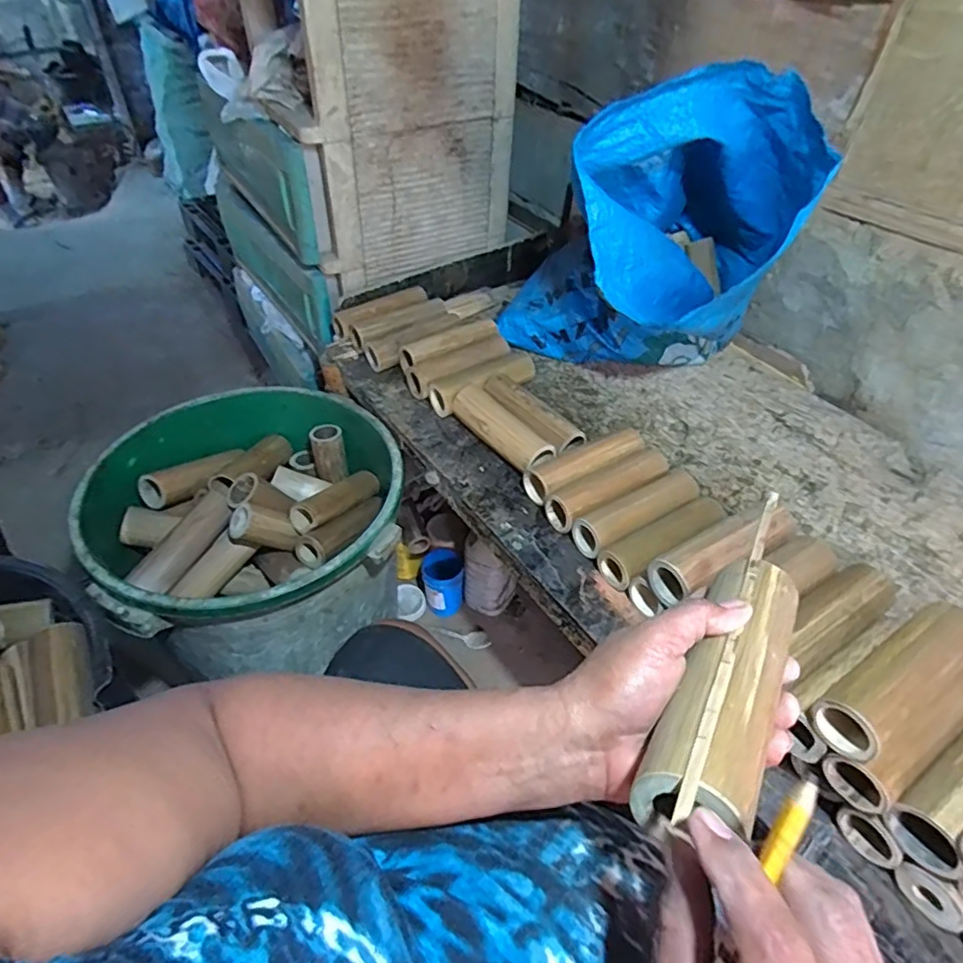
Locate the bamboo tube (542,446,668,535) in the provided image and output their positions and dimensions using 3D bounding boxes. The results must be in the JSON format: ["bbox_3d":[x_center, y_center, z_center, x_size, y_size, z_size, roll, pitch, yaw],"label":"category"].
[{"bbox_3d":[0.174,0.012,0.791,0.178,0.051,0.052,-21,48,-24],"label":"bamboo tube"}]

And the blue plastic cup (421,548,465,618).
[{"bbox_3d":[-0.084,0.223,1.292,0.088,0.122,0.088,2,43,-2],"label":"blue plastic cup"}]

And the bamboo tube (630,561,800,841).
[{"bbox_3d":[0.136,0.107,0.317,0.050,0.043,0.177,27,41,23],"label":"bamboo tube"}]

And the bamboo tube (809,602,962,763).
[{"bbox_3d":[0.356,0.164,0.498,0.170,0.050,0.049,-23,49,-26],"label":"bamboo tube"}]

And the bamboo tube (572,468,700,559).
[{"bbox_3d":[0.205,0.043,0.762,0.180,0.050,0.052,-20,48,-24],"label":"bamboo tube"}]

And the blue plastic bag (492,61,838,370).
[{"bbox_3d":[0.263,-0.361,0.906,0.414,0.441,0.373,1,43,-3],"label":"blue plastic bag"}]

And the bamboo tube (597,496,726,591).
[{"bbox_3d":[0.230,0.077,0.732,0.181,0.058,0.055,-20,48,-24],"label":"bamboo tube"}]

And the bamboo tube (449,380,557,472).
[{"bbox_3d":[0.026,-0.070,0.874,0.056,0.052,0.188,-26,50,-28],"label":"bamboo tube"}]

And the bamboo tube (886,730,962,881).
[{"bbox_3d":[0.414,0.246,0.490,0.172,0.062,0.054,-23,49,-26],"label":"bamboo tube"}]

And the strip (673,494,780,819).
[{"bbox_3d":[0.149,0.074,0.338,0.007,0.004,0.278,24,38,20],"label":"strip"}]

